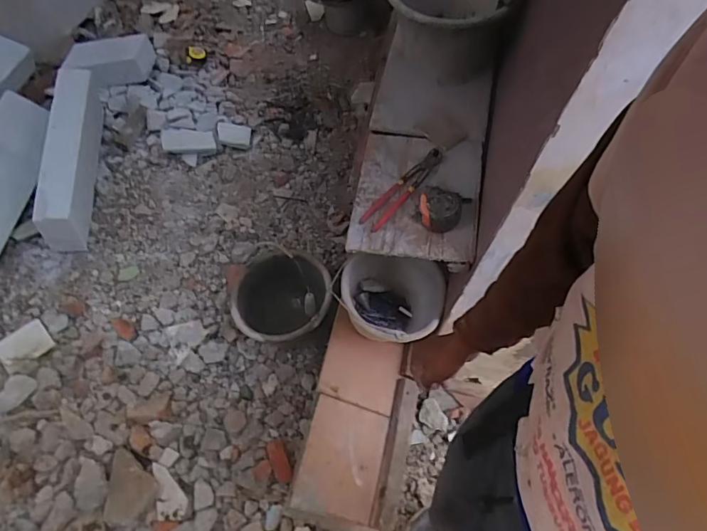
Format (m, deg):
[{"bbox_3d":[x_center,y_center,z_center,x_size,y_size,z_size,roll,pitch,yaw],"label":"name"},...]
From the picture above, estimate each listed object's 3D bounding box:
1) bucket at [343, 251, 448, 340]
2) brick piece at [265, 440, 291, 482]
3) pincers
[{"bbox_3d":[0.082,0.092,1.139,0.211,0.211,0.229,2,59,-3],"label":"bucket"},{"bbox_3d":[-0.201,0.526,1.304,0.045,0.043,0.118,-19,65,-14],"label":"brick piece"},{"bbox_3d":[0.098,-0.157,0.956,0.050,0.028,0.222,36,65,15],"label":"pincers"}]

